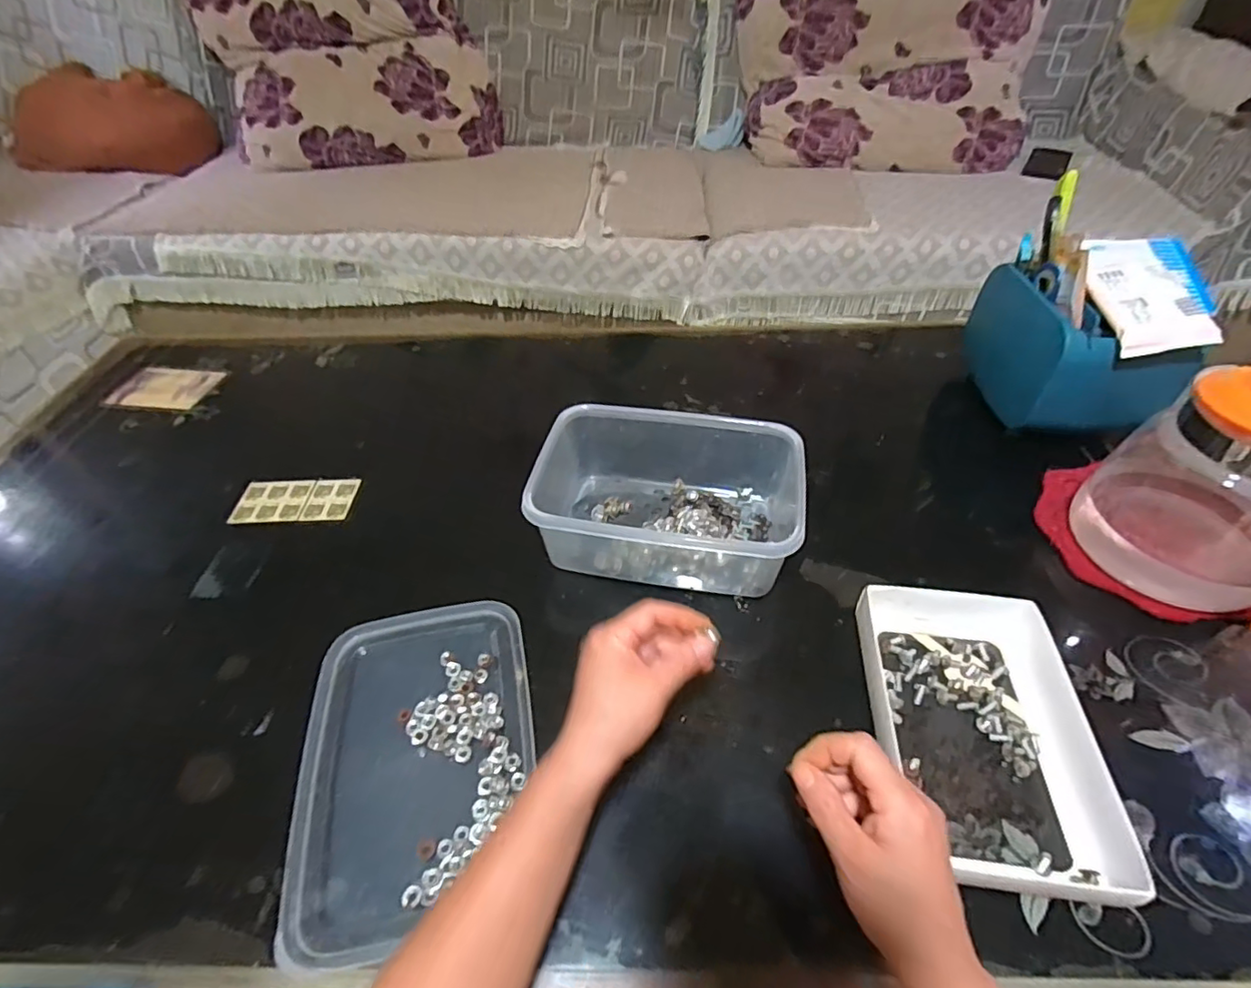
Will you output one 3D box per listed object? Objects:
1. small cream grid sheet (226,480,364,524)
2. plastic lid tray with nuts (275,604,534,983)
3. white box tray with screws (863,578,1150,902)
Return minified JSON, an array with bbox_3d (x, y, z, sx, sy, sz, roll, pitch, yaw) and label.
[{"bbox_3d":[-0.363,0.006,0.640,0.120,0.006,0.061,-2,49,-7],"label":"small cream grid sheet"},{"bbox_3d":[-0.155,0.191,0.435,0.163,0.009,0.237,-10,47,-8],"label":"plastic lid tray with nuts"},{"bbox_3d":[0.262,0.169,0.434,0.139,0.041,0.217,4,47,5],"label":"white box tray with screws"}]

